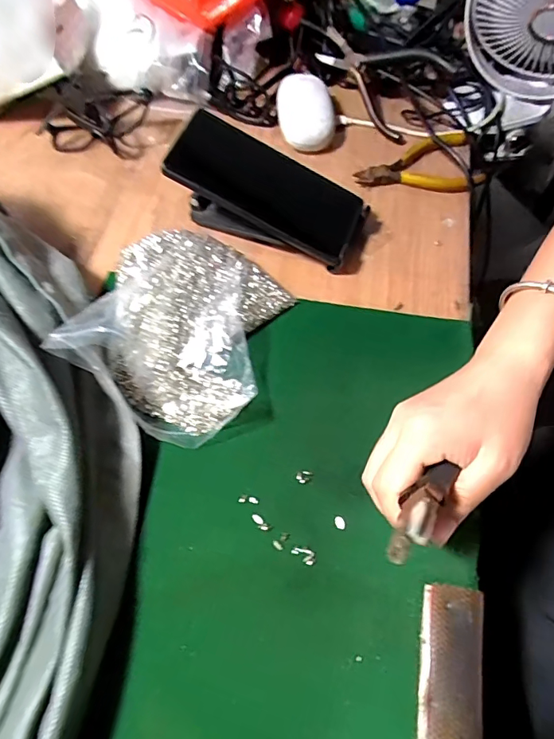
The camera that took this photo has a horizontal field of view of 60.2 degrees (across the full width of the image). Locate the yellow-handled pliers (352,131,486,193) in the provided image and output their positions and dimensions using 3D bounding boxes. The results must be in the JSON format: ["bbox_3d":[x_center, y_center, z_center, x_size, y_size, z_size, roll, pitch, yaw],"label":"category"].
[{"bbox_3d":[0.138,-0.208,0.472,0.117,0.017,0.073,1,62,2],"label":"yellow-handled pliers"}]

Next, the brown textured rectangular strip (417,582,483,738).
[{"bbox_3d":[0.098,0.180,0.268,0.035,0.005,0.107,9,62,6],"label":"brown textured rectangular strip"}]

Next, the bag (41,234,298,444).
[{"bbox_3d":[-0.070,-0.035,0.369,0.144,0.037,0.152,33,67,17],"label":"bag"}]

